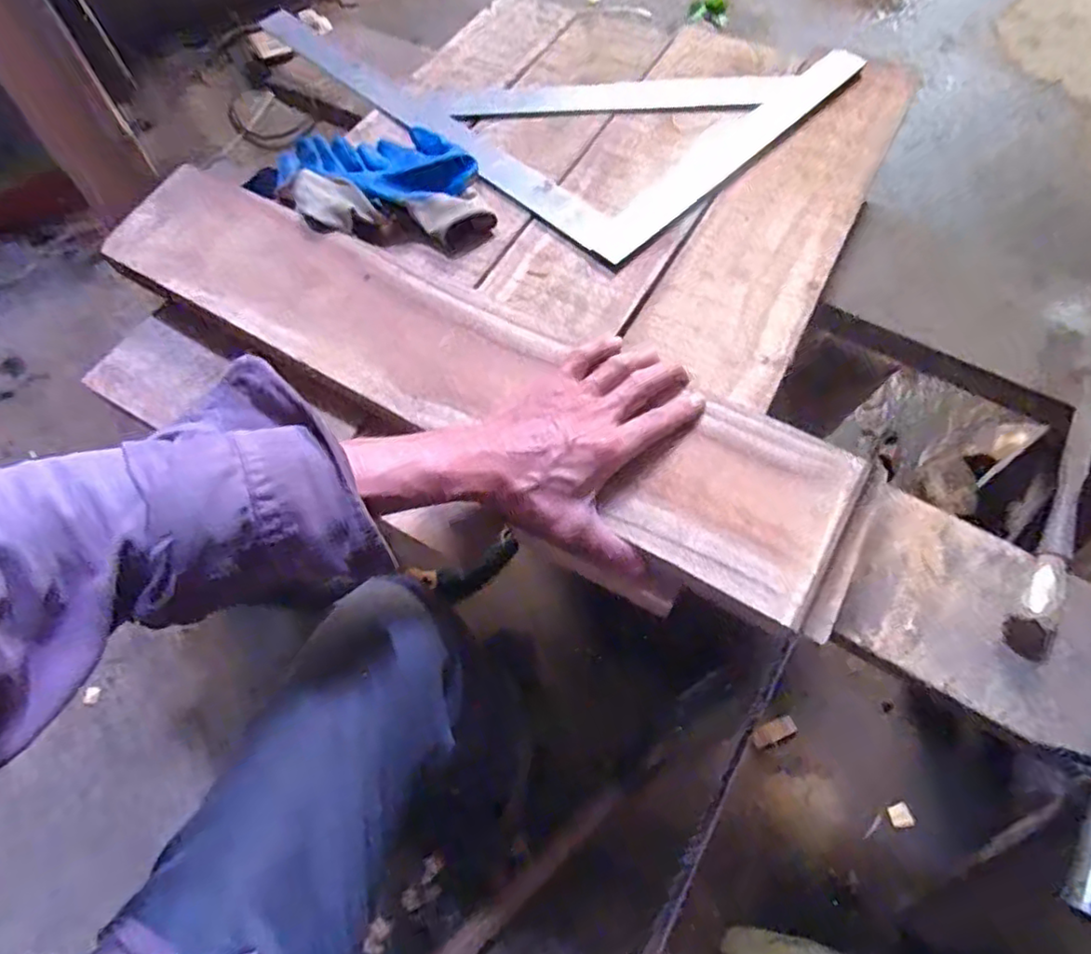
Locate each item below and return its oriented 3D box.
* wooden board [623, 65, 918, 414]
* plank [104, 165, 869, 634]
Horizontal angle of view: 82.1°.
[{"bbox_3d":[0.227,-0.257,0.596,0.130,0.017,0.459,25,68,15],"label":"wooden board"},{"bbox_3d":[-0.090,-0.102,0.498,0.647,0.016,0.126,28,69,16],"label":"plank"}]

